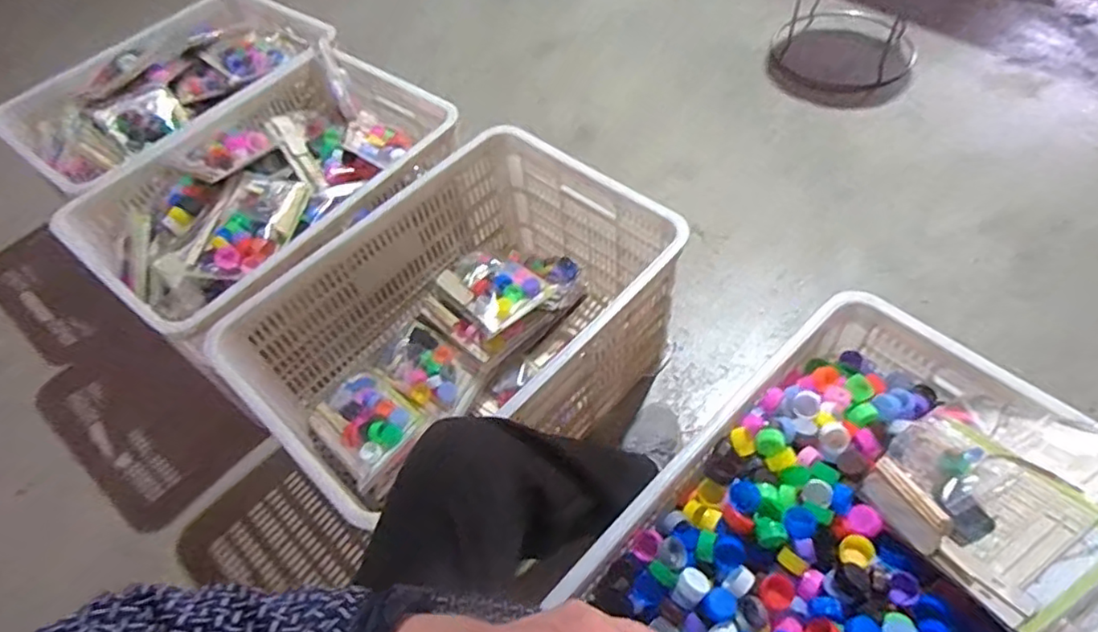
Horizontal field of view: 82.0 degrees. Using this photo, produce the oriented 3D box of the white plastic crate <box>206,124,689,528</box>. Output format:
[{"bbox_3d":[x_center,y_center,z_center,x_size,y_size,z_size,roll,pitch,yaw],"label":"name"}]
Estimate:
[{"bbox_3d":[-0.111,0.029,1.030,0.420,0.308,0.621,37,66,27],"label":"white plastic crate"}]

